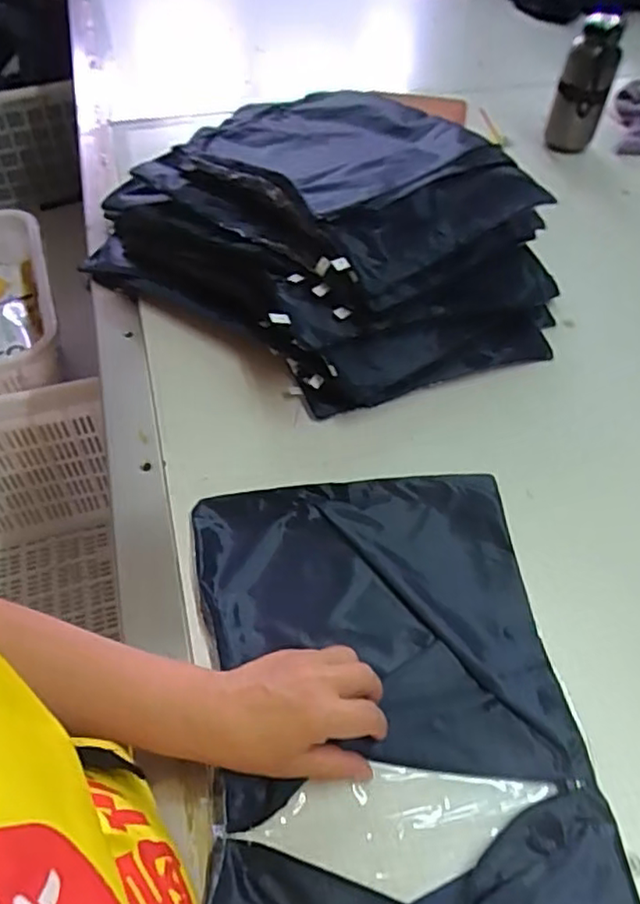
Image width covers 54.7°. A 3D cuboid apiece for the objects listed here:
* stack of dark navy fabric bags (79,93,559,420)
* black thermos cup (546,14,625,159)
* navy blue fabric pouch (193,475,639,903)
[{"bbox_3d":[0.013,-0.236,0.674,0.394,0.143,0.413,-30,58,-22],"label":"stack of dark navy fabric bags"},{"bbox_3d":[0.397,-0.549,0.939,0.077,0.173,0.086,19,53,13],"label":"black thermos cup"},{"bbox_3d":[0.046,0.166,0.454,0.253,0.012,0.339,-5,51,-6],"label":"navy blue fabric pouch"}]

